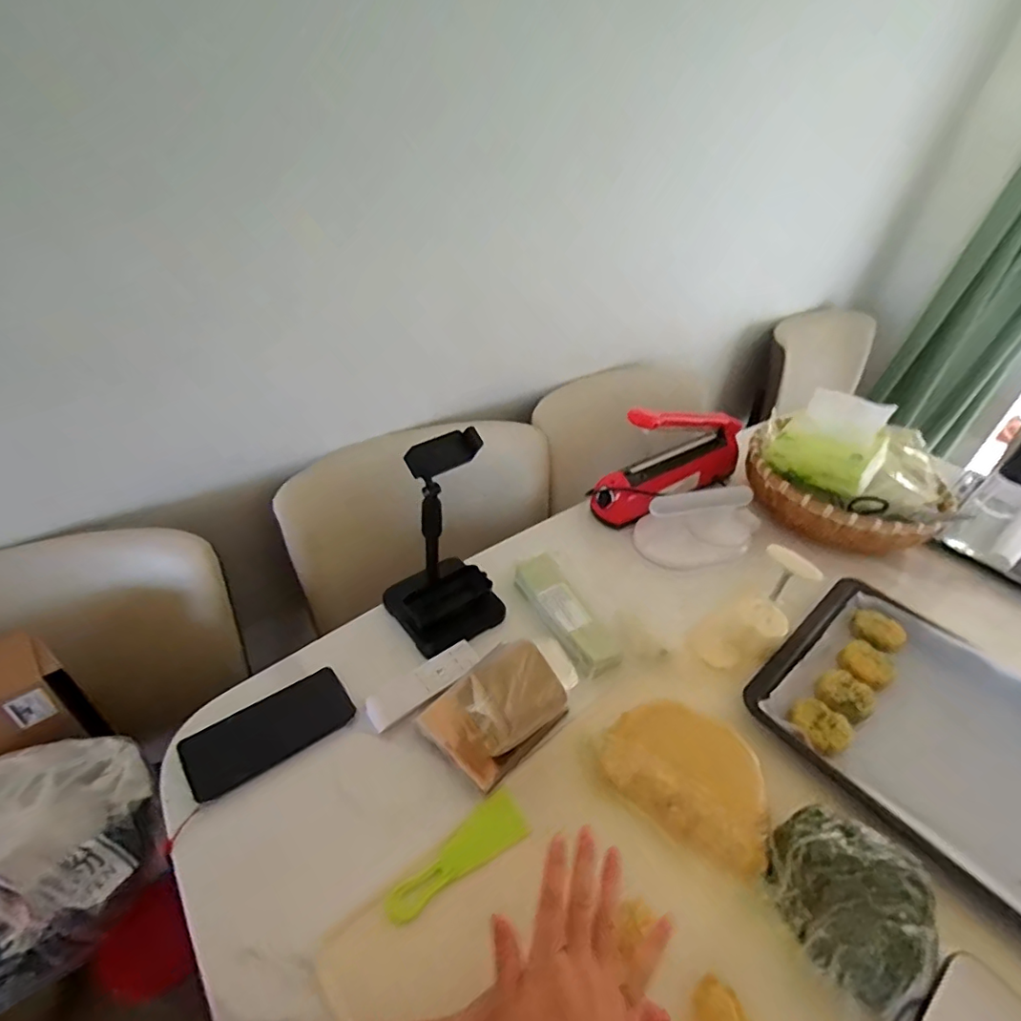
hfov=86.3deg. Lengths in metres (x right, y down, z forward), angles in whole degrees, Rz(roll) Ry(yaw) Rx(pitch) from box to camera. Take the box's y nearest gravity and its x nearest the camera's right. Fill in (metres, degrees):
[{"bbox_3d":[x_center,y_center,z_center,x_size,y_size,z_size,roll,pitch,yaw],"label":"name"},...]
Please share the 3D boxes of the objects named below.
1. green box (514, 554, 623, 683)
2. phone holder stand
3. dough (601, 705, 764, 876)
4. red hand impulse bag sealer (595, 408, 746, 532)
[{"bbox_3d":[0.068,0.129,0.697,0.061,0.034,0.183,-18,45,-26],"label":"green box"},{"bbox_3d":[-0.079,0.030,0.621,0.118,0.233,0.111,-29,51,-34],"label":"phone holder stand"},{"bbox_3d":[0.178,0.265,0.546,0.170,0.051,0.106,28,45,25],"label":"dough"},{"bbox_3d":[0.270,-0.097,0.877,0.299,0.169,0.067,-22,47,-29],"label":"red hand impulse bag sealer"}]

